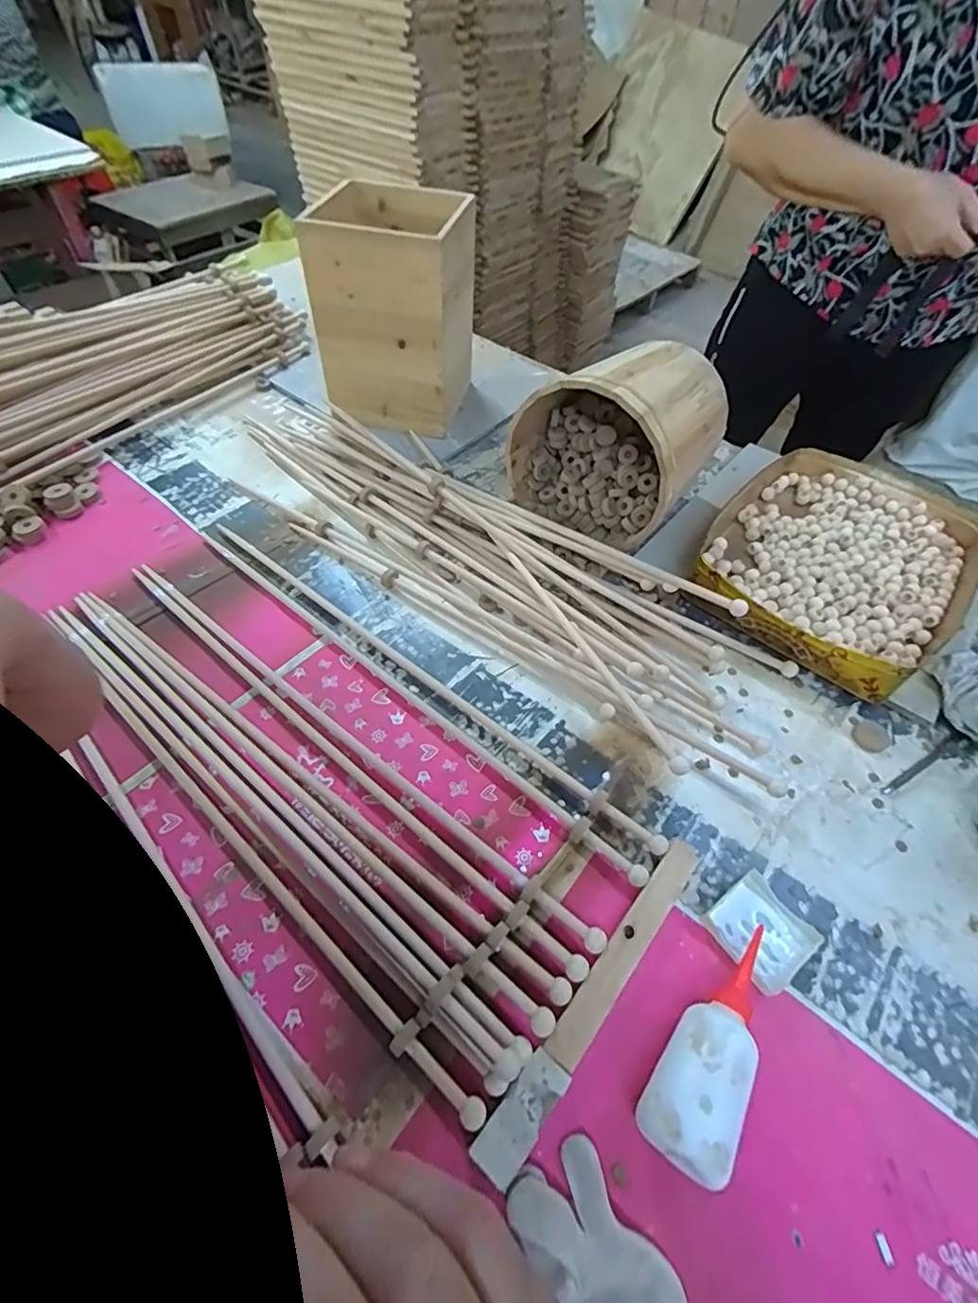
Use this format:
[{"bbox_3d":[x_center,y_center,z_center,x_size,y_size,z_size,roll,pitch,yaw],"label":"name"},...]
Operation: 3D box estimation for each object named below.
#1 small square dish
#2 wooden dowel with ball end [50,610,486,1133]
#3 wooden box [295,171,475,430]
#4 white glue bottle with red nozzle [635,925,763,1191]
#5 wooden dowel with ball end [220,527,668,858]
[{"bbox_3d":[0.243,0.248,0.479,0.072,0.023,0.076,-26,59,-19],"label":"small square dish"},{"bbox_3d":[-0.260,0.152,0.521,0.684,0.021,0.021,37,61,22],"label":"wooden dowel with ball end"},{"bbox_3d":[-0.141,-0.541,0.864,0.219,0.268,0.218,7,55,4],"label":"wooden box"},{"bbox_3d":[0.181,0.297,0.420,0.057,0.058,0.182,34,48,21],"label":"white glue bottle with red nozzle"},{"bbox_3d":[-0.100,0.013,0.640,0.687,0.018,0.016,34,60,20],"label":"wooden dowel with ball end"}]

